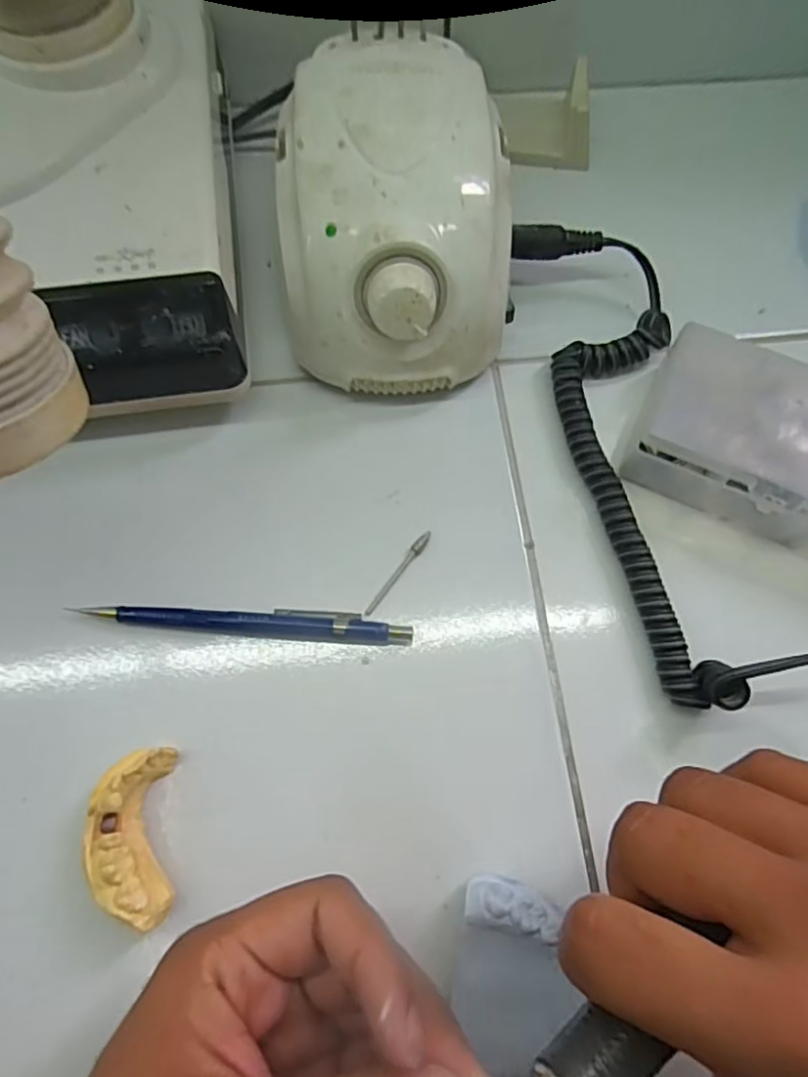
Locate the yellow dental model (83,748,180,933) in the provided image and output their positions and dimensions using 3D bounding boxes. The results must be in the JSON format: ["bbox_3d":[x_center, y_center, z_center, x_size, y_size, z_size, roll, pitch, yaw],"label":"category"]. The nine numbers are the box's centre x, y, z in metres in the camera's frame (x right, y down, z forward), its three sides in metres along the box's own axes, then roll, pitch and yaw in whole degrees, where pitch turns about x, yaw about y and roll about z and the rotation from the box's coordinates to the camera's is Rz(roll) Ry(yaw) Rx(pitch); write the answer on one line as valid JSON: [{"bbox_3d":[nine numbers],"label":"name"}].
[{"bbox_3d":[-0.098,0.106,0.220,0.026,0.021,0.056,-7,71,-3],"label":"yellow dental model"}]

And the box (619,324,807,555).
[{"bbox_3d":[0.164,-0.041,0.270,0.116,0.036,0.073,24,73,8],"label":"box"}]

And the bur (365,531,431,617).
[{"bbox_3d":[-0.003,0.015,0.267,0.005,0.005,0.045,37,75,12],"label":"bur"}]

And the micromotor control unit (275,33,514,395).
[{"bbox_3d":[-0.004,-0.140,0.279,0.097,0.083,0.132,-5,71,-2],"label":"micromotor control unit"}]

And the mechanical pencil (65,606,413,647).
[{"bbox_3d":[-0.064,0.035,0.256,0.133,0.010,0.012,4,71,1],"label":"mechanical pencil"}]

